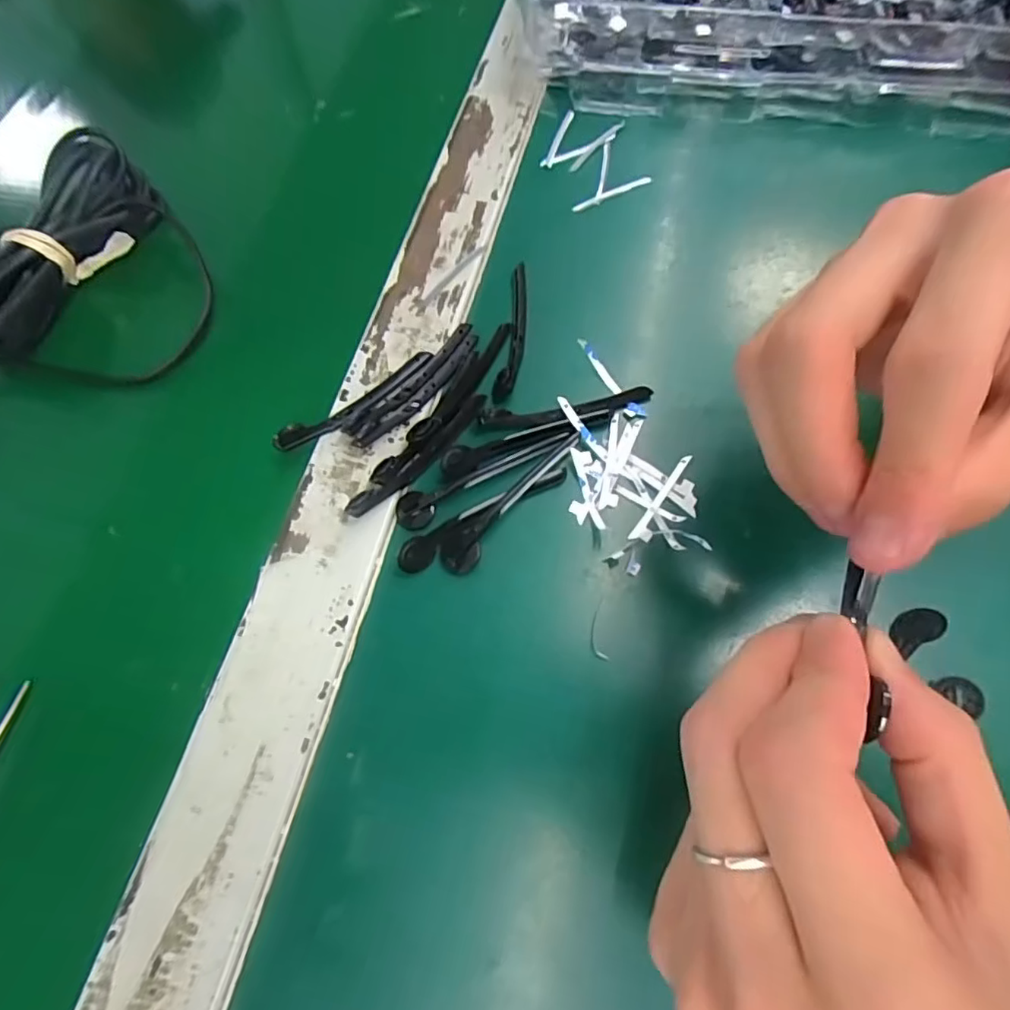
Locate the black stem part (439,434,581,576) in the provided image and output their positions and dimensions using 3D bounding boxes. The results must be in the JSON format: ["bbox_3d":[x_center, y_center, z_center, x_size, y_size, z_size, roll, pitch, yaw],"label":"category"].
[{"bbox_3d":[0.004,-0.002,0.222,0.073,0.006,0.013,-42,74,-16],"label":"black stem part"}]

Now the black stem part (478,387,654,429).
[{"bbox_3d":[0.026,-0.040,0.240,0.072,0.004,0.011,-9,68,-5],"label":"black stem part"}]

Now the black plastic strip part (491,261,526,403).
[{"bbox_3d":[0.004,-0.079,0.255,0.010,0.008,0.074,8,68,2],"label":"black plastic strip part"}]

